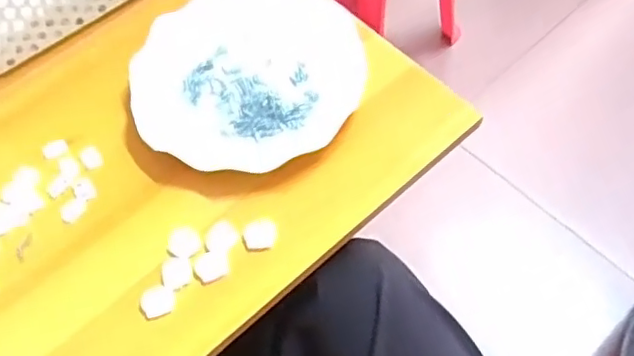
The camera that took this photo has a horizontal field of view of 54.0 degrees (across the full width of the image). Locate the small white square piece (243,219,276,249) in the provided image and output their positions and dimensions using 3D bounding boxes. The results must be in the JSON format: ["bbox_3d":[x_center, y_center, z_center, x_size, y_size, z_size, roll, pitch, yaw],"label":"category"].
[{"bbox_3d":[-0.041,0.040,0.449,0.022,0.004,0.021,-13,60,-4],"label":"small white square piece"}]

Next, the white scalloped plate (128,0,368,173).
[{"bbox_3d":[-0.054,-0.087,0.513,0.180,0.022,0.184,-2,60,3],"label":"white scalloped plate"}]

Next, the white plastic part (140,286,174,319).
[{"bbox_3d":[-0.111,0.086,0.433,0.022,0.005,0.021,-11,60,-2],"label":"white plastic part"}]

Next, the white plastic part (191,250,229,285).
[{"bbox_3d":[-0.075,0.063,0.442,0.024,0.004,0.021,-22,61,-9],"label":"white plastic part"}]

